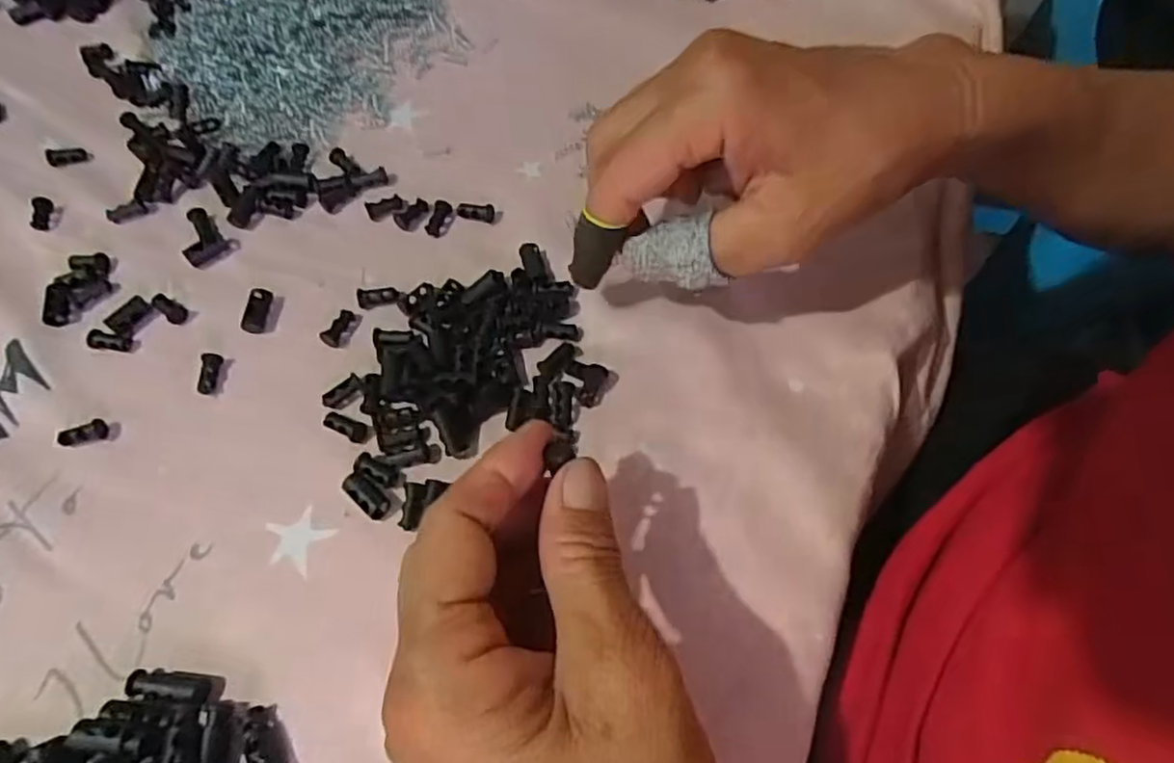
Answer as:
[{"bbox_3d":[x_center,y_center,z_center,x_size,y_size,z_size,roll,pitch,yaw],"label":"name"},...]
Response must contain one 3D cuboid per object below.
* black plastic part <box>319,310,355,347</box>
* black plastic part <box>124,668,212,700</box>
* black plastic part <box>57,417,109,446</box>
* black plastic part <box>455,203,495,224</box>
[{"bbox_3d":[-0.105,-0.023,0.288,0.007,0.004,0.017,17,65,11],"label":"black plastic part"},{"bbox_3d":[-0.136,0.099,0.224,0.028,0.008,0.009,1,63,4],"label":"black plastic part"},{"bbox_3d":[-0.199,0.021,0.270,0.017,0.005,0.008,-21,63,-8],"label":"black plastic part"},{"bbox_3d":[-0.051,-0.078,0.313,0.017,0.006,0.007,9,63,7],"label":"black plastic part"}]

